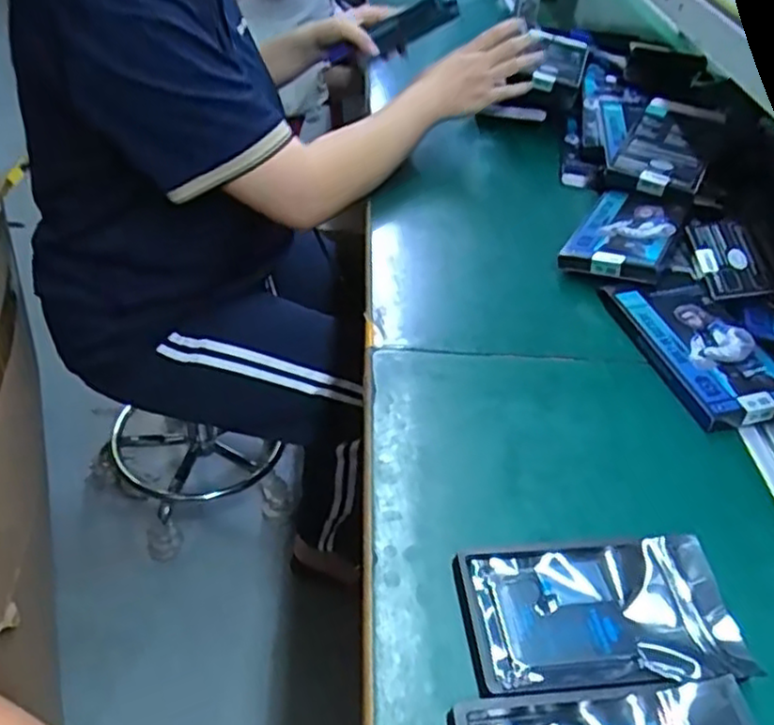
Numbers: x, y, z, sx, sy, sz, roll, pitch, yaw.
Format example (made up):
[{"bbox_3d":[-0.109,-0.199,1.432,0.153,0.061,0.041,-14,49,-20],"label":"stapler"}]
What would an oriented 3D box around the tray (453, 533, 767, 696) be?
[{"bbox_3d":[0.127,0.149,0.421,0.157,0.020,0.092,0,42,-7],"label":"tray"}]

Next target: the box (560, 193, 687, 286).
[{"bbox_3d":[0.247,-0.135,0.720,0.092,0.019,0.152,16,45,27],"label":"box"}]

